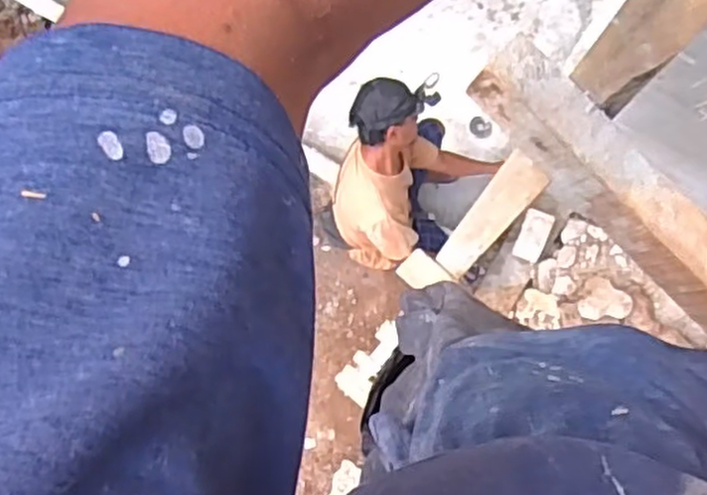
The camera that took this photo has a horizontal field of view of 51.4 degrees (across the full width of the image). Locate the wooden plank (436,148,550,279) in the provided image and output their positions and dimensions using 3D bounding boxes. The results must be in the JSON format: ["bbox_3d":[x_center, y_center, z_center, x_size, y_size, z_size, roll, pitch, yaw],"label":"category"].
[{"bbox_3d":[0.113,-0.017,0.636,0.034,0.273,0.013,36,73,6],"label":"wooden plank"}]

